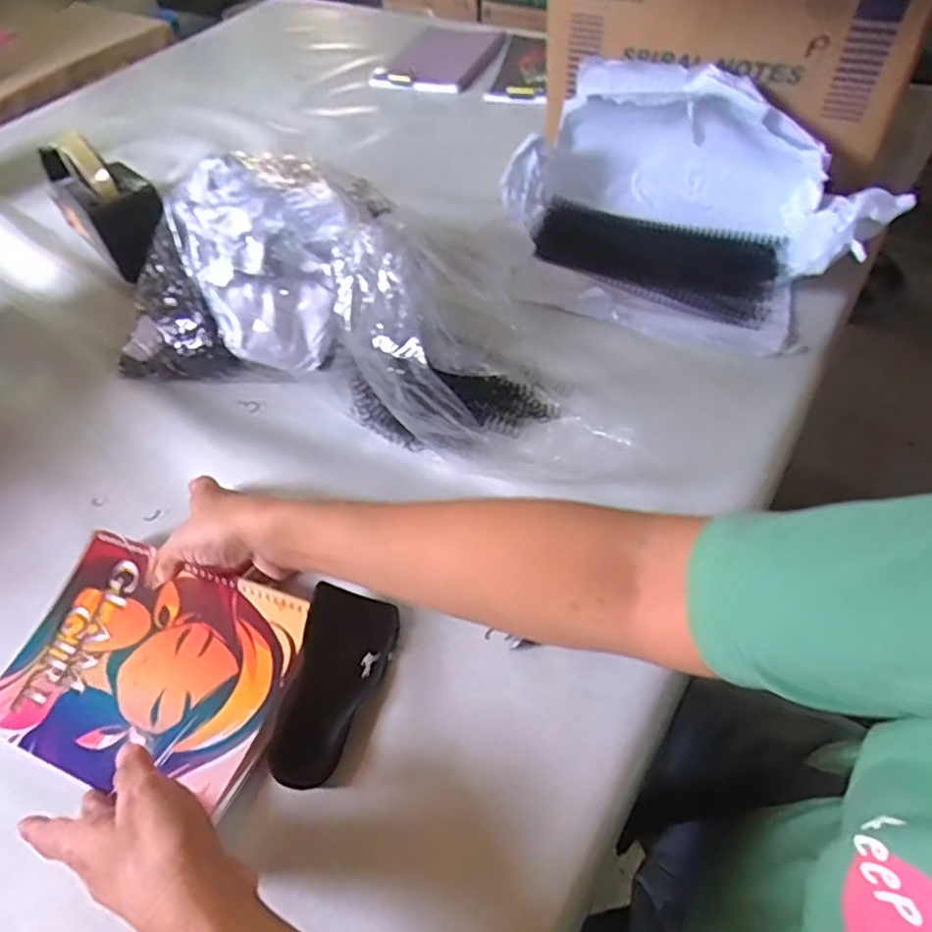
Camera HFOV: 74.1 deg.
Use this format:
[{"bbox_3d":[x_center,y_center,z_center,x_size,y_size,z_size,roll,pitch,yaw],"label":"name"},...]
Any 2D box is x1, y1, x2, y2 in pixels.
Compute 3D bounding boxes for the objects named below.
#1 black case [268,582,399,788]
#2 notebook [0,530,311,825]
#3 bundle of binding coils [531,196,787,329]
[{"bbox_3d":[-0.082,0.137,0.391,0.053,0.031,0.116,7,53,10],"label":"black case"},{"bbox_3d":[-0.212,0.130,0.411,0.193,0.021,0.140,14,55,15],"label":"notebook"},{"bbox_3d":[0.190,-0.213,0.633,0.240,0.032,0.111,20,57,19],"label":"bundle of binding coils"}]

